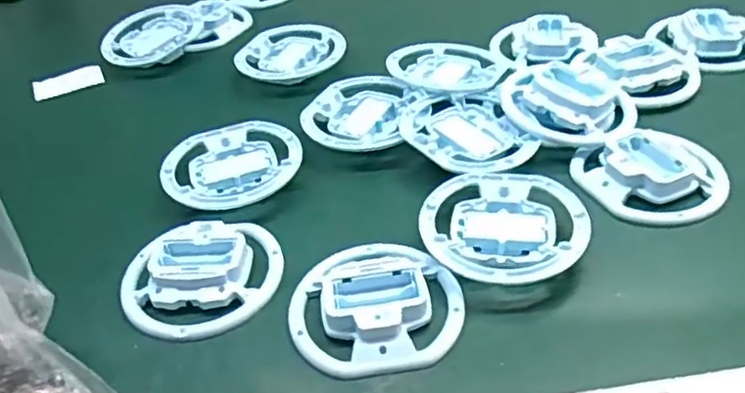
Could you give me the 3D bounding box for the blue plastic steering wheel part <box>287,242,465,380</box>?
[{"bbox_3d":[0.002,0.063,0.399,0.102,0.020,0.095,-9,40,-3],"label":"blue plastic steering wheel part"}]

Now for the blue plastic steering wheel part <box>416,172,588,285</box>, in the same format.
[{"bbox_3d":[0.084,0.023,0.432,0.106,0.020,0.097,-4,40,3],"label":"blue plastic steering wheel part"}]

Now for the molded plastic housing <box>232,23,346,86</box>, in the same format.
[{"bbox_3d":[-0.080,-0.136,0.643,0.103,0.020,0.092,-18,41,-15],"label":"molded plastic housing"}]

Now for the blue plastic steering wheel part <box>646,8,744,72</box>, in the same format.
[{"bbox_3d":[0.309,-0.146,0.604,0.074,0.020,0.090,-22,43,-17],"label":"blue plastic steering wheel part"}]

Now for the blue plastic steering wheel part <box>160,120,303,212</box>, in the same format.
[{"bbox_3d":[-0.108,-0.022,0.510,0.099,0.016,0.103,-4,40,3],"label":"blue plastic steering wheel part"}]

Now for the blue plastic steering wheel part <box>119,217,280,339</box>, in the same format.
[{"bbox_3d":[-0.112,0.050,0.425,0.102,0.019,0.086,-6,40,2],"label":"blue plastic steering wheel part"}]

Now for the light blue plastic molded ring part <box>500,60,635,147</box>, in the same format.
[{"bbox_3d":[0.151,-0.071,0.516,0.100,0.026,0.079,16,49,14],"label":"light blue plastic molded ring part"}]

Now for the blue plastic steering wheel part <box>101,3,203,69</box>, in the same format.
[{"bbox_3d":[-0.229,-0.167,0.698,0.098,0.032,0.094,-11,41,-5],"label":"blue plastic steering wheel part"}]

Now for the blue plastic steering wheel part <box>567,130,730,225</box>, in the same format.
[{"bbox_3d":[0.200,-0.018,0.464,0.097,0.020,0.084,-14,41,-8],"label":"blue plastic steering wheel part"}]

